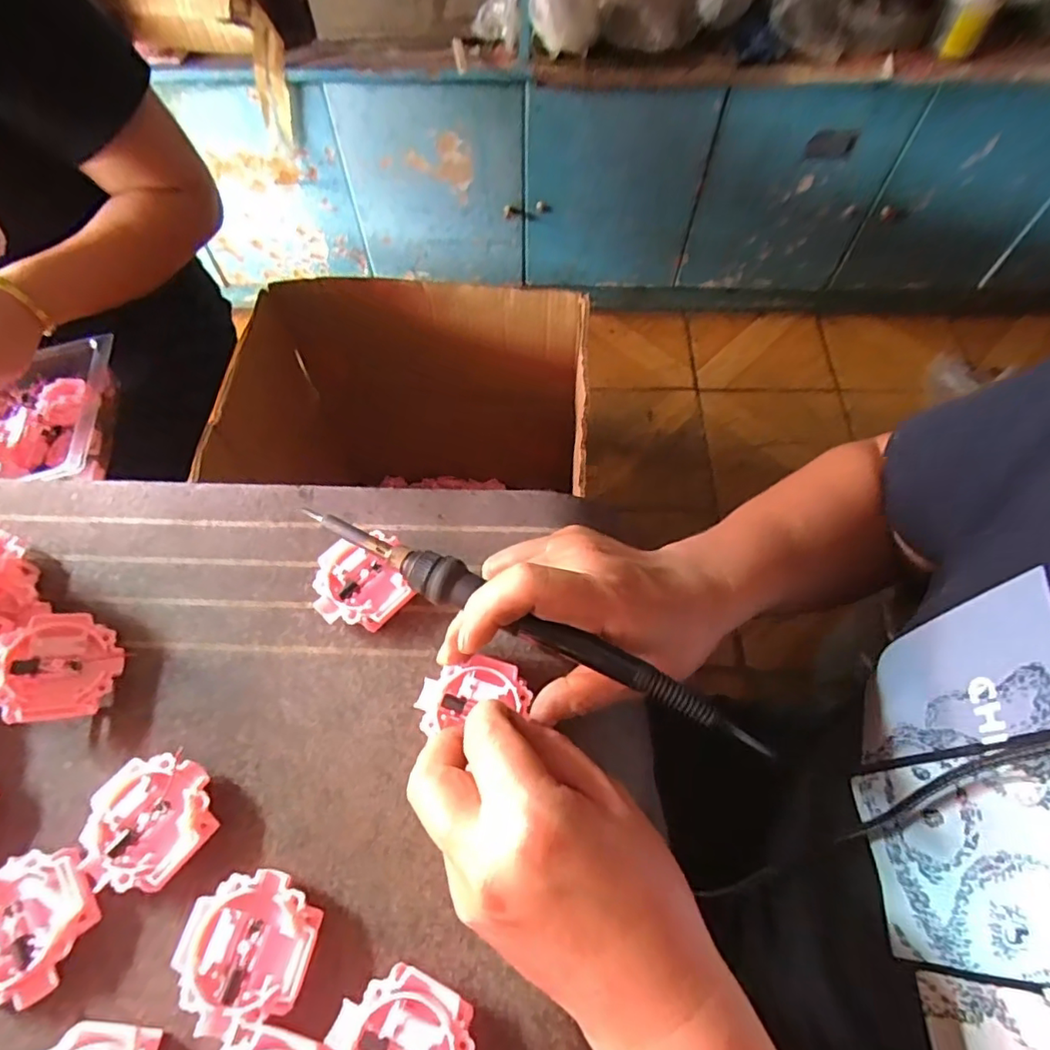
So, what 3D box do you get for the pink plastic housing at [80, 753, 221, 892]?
[{"bbox_3d":[-0.169,0.135,0.263,0.051,0.016,0.053,0,62,1],"label":"pink plastic housing"}]

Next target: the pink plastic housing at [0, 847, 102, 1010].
[{"bbox_3d":[-0.212,0.168,0.246,0.052,0.015,0.052,0,62,1],"label":"pink plastic housing"}]

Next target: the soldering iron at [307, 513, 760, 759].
[{"bbox_3d":[-0.003,0.044,0.261,0.228,0.021,0.018,25,65,14],"label":"soldering iron"}]

